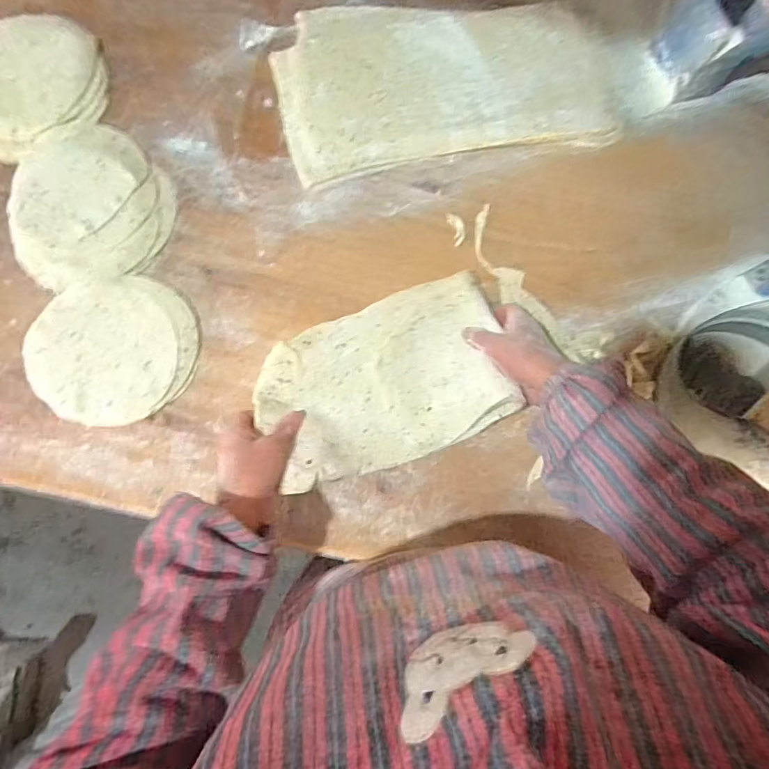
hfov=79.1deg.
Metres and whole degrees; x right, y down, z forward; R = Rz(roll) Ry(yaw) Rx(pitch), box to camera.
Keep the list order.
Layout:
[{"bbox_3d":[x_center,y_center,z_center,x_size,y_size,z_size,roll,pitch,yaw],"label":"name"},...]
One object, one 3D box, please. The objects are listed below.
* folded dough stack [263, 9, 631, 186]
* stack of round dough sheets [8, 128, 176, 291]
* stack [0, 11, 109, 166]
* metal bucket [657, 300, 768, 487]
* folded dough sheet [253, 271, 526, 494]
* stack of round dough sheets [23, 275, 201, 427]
[{"bbox_3d":[0.068,-0.361,0.548,0.377,0.020,0.207,-9,81,-3],"label":"folded dough stack"},{"bbox_3d":[-0.327,-0.200,0.517,0.172,0.023,0.178,-11,81,-3],"label":"stack of round dough sheets"},{"bbox_3d":[-0.405,-0.344,0.534,0.169,0.033,0.140,-28,83,-5],"label":"stack"},{"bbox_3d":[0.367,0.003,0.438,0.176,0.134,0.164,-3,81,-2],"label":"metal bucket"},{"bbox_3d":[0.001,-0.007,0.468,0.255,0.077,0.168,-22,82,-5],"label":"folded dough sheet"},{"bbox_3d":[-0.289,-0.035,0.495,0.173,0.017,0.150,-12,82,-3],"label":"stack of round dough sheets"}]

